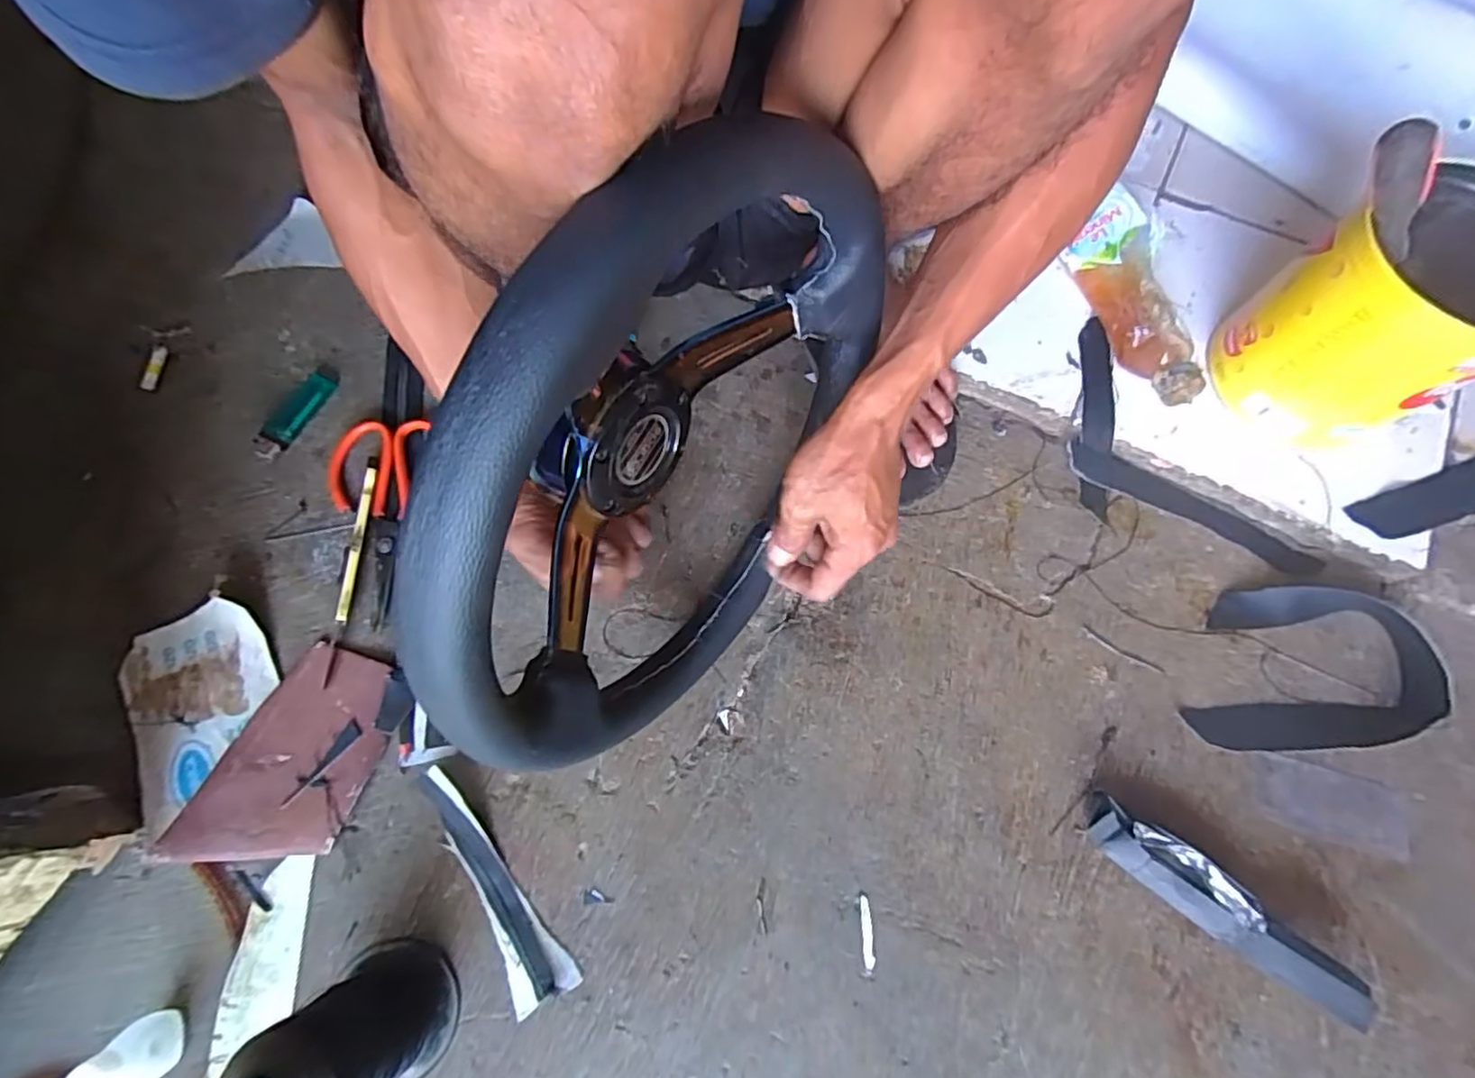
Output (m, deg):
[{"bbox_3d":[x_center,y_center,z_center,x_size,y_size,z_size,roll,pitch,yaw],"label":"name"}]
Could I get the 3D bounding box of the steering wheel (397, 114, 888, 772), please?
[{"bbox_3d":[-0.019,-0.037,0.351,0.099,0.312,0.323,24,72,7],"label":"steering wheel"}]

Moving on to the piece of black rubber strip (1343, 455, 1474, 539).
[{"bbox_3d":[0.606,-0.040,0.557,0.201,0.006,0.043,-20,74,-5],"label":"piece of black rubber strip"}]

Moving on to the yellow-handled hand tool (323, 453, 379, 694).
[{"bbox_3d":[-0.294,0.020,0.501,0.011,0.013,0.175,2,69,-1],"label":"yellow-handled hand tool"}]

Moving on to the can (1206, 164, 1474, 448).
[{"bbox_3d":[0.492,-0.169,0.513,0.149,0.153,0.138,-30,73,-12],"label":"can"}]

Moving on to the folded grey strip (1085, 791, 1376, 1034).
[{"bbox_3d":[0.321,0.245,0.442,0.190,0.021,0.035,38,73,12],"label":"folded grey strip"}]

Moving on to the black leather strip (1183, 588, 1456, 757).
[{"bbox_3d":[0.433,0.098,0.506,0.184,0.025,0.127,3,69,0],"label":"black leather strip"}]

